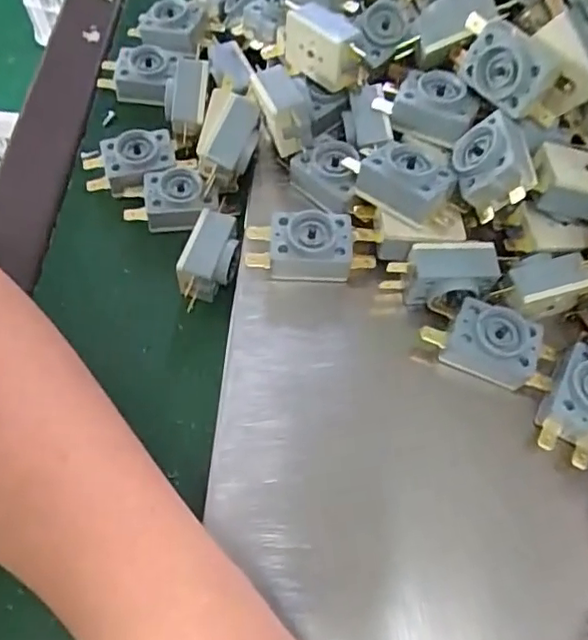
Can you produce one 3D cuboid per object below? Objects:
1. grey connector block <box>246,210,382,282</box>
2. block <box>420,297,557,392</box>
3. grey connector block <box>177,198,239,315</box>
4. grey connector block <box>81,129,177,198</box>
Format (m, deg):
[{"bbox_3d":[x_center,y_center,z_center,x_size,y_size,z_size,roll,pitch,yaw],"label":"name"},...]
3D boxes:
[{"bbox_3d":[0.008,-0.035,0.271,0.059,0.017,0.026,2,63,-1],"label":"grey connector block"},{"bbox_3d":[0.085,0.012,0.259,0.056,0.026,0.026,19,64,7],"label":"block"},{"bbox_3d":[-0.040,-0.030,0.293,0.021,0.031,0.046,14,64,5],"label":"grey connector block"},{"bbox_3d":[-0.088,-0.085,0.313,0.050,0.017,0.032,-9,64,-6],"label":"grey connector block"}]

